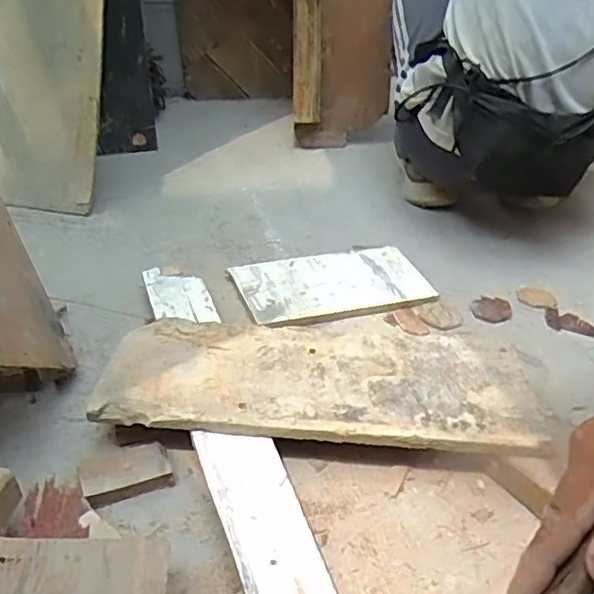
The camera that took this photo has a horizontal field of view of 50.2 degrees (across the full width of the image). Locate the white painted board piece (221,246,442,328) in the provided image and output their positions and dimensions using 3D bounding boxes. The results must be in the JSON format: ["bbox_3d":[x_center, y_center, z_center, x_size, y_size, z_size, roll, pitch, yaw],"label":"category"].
[{"bbox_3d":[0.051,-0.022,0.969,0.273,0.018,0.176,-12,37,-18],"label":"white painted board piece"}]

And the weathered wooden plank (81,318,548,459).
[{"bbox_3d":[0.026,0.084,0.716,0.462,0.020,0.188,4,35,0],"label":"weathered wooden plank"}]

